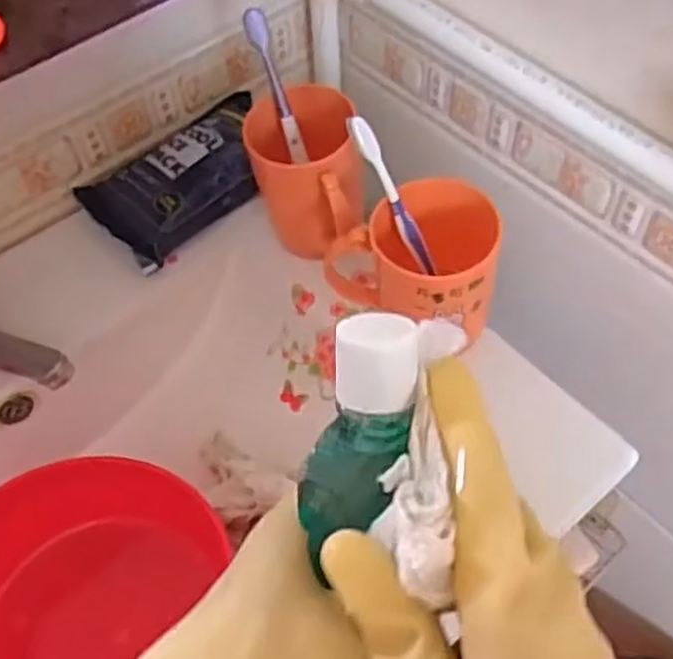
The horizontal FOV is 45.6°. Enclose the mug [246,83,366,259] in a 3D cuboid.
[{"bbox_3d":[-0.021,-0.109,0.590,0.080,0.078,0.131,-6,55,-2],"label":"mug"}]

